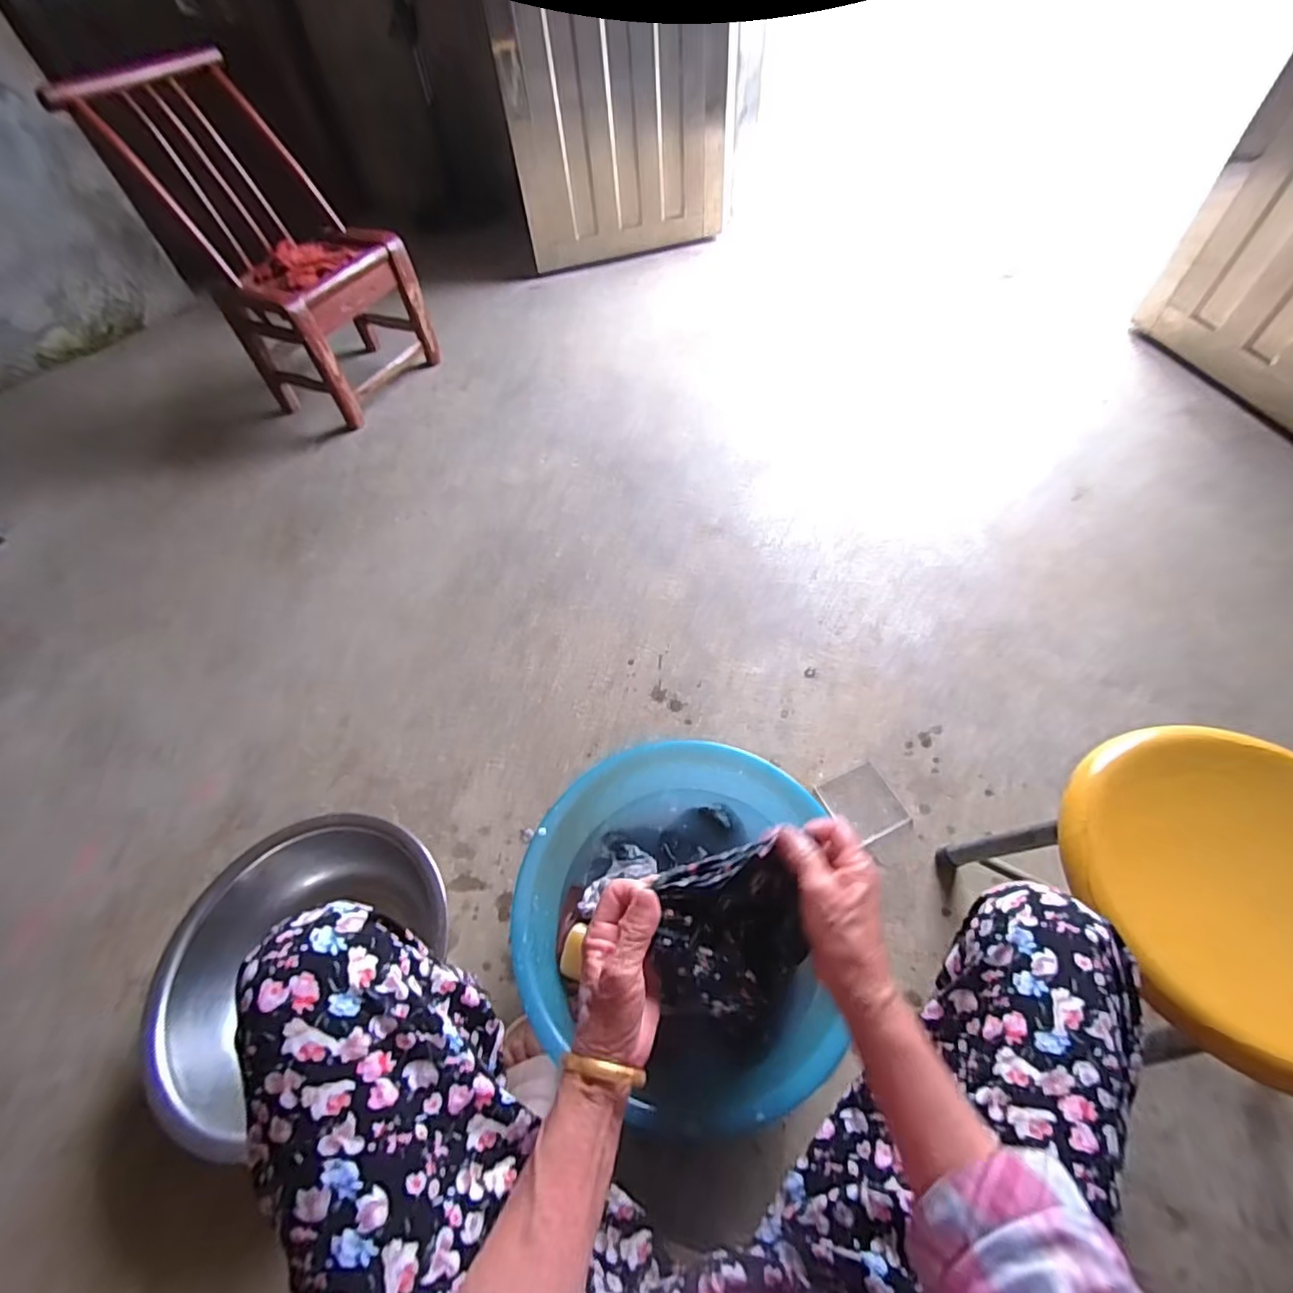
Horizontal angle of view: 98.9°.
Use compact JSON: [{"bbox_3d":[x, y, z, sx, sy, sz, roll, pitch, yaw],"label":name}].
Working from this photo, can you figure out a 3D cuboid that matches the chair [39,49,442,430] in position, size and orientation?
[{"bbox_3d":[-0.809,-0.909,1.281,0.347,0.589,0.412,17,58,14],"label":"chair"}]

